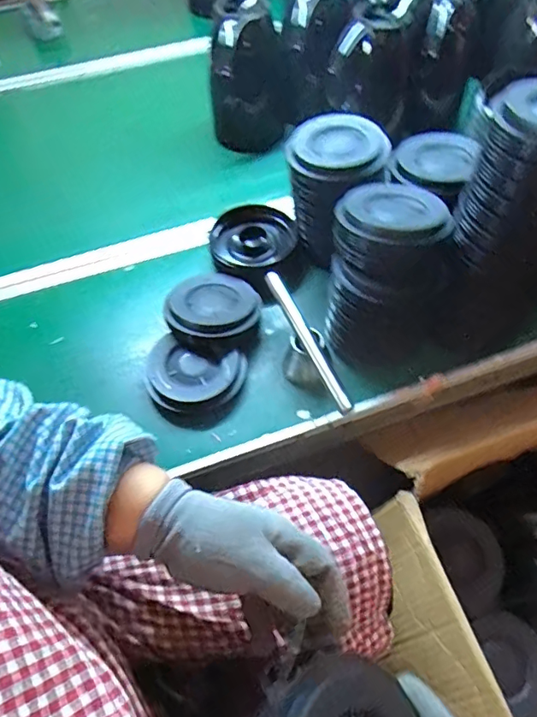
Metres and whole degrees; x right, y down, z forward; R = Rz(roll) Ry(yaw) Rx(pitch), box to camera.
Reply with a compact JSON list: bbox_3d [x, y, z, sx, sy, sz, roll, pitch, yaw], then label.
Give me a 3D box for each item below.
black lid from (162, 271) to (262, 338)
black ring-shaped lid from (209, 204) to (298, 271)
[{"bbox_3d":[-0.070,-0.067,0.644,0.116,0.039,0.111,-1,57,2],"label":"black lid"},{"bbox_3d":[-0.021,-0.169,0.695,0.117,0.031,0.104,-10,57,-4],"label":"black ring-shaped lid"}]

